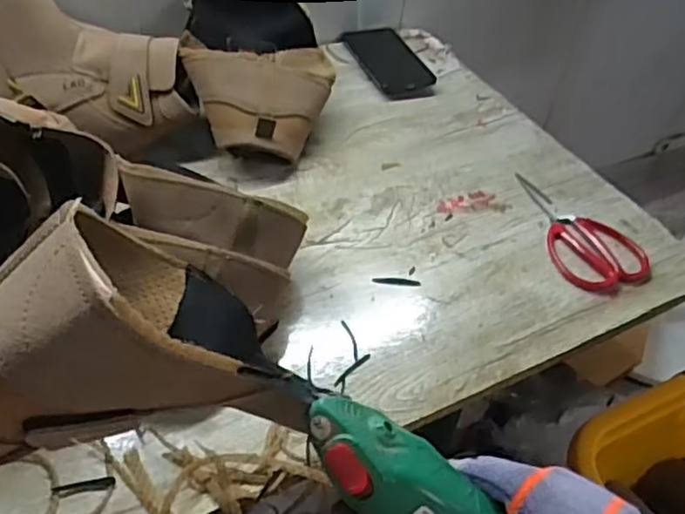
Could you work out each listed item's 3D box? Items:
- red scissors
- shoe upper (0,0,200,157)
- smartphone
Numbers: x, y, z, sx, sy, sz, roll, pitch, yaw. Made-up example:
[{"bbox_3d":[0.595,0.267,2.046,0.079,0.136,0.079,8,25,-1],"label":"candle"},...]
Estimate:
[{"bbox_3d":[0.251,-0.035,0.751,0.094,0.014,0.187,-13,47,-18],"label":"red scissors"},{"bbox_3d":[-0.274,-0.208,0.726,0.211,0.140,0.110,6,44,0],"label":"shoe upper"},{"bbox_3d":[0.067,-0.290,0.985,0.087,0.014,0.173,-12,46,-17],"label":"smartphone"}]

